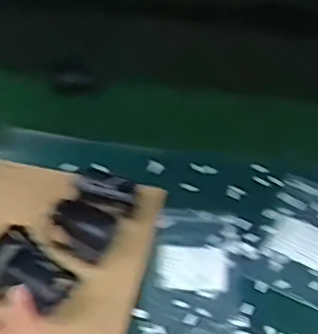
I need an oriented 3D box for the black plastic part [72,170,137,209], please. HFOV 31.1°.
[{"bbox_3d":[-0.060,0.025,0.647,0.070,0.039,0.047,8,49,6],"label":"black plastic part"}]

